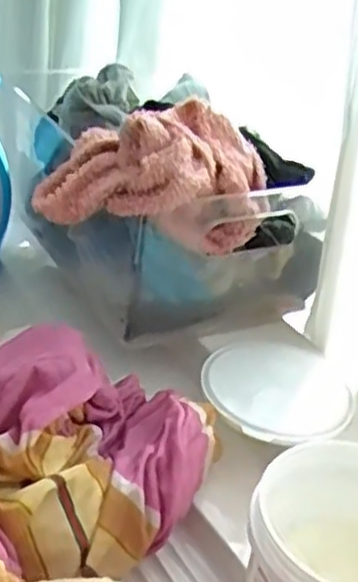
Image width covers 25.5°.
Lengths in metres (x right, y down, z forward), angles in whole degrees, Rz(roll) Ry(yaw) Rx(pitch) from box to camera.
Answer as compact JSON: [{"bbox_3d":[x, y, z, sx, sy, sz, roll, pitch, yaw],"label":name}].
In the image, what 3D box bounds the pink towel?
[{"bbox_3d":[-0.014,-0.090,0.631,0.154,0.098,0.152,16,33,13],"label":"pink towel"}]

